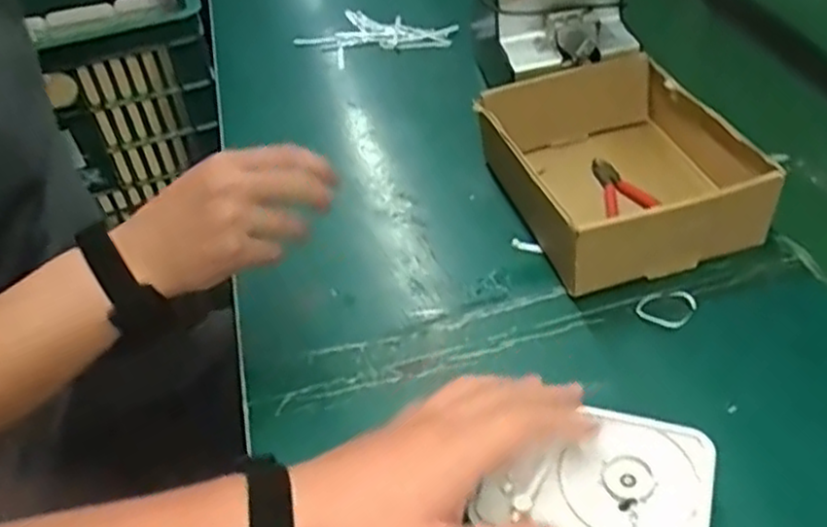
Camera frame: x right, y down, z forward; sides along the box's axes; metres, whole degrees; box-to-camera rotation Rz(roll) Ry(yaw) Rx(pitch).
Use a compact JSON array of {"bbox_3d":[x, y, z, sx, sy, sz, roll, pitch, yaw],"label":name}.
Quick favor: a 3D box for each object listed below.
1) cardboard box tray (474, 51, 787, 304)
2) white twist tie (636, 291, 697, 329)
[{"bbox_3d":[0.176,-0.085,0.646,0.180,0.077,0.215,-14,43,-7],"label":"cardboard box tray"},{"bbox_3d":[0.191,0.032,0.566,0.039,0.010,0.035,21,50,28],"label":"white twist tie"}]

